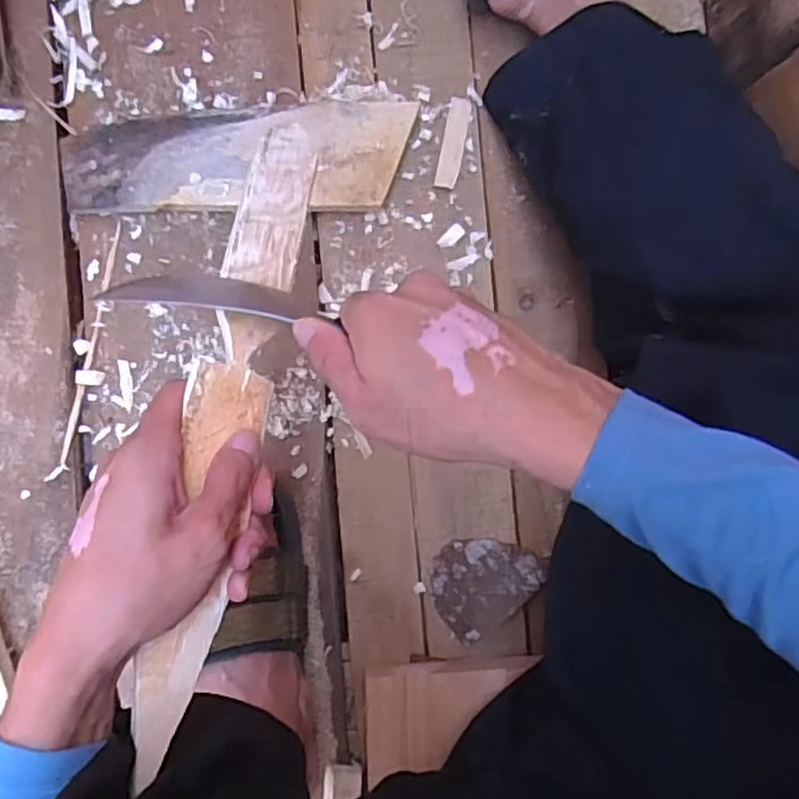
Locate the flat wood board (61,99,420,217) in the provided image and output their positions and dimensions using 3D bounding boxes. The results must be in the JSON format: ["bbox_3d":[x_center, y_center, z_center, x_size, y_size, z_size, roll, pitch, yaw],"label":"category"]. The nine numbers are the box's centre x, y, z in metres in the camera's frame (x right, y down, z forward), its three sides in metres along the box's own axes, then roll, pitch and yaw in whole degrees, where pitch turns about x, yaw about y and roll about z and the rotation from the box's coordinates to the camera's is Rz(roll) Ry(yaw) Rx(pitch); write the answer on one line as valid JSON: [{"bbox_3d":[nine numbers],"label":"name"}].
[{"bbox_3d":[-0.127,-0.198,0.558,0.272,0.022,0.088,-3,88,-6],"label":"flat wood board"}]

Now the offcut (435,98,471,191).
[{"bbox_3d":[0.047,-0.220,0.585,0.019,0.004,0.080,11,86,-5],"label":"offcut"}]

